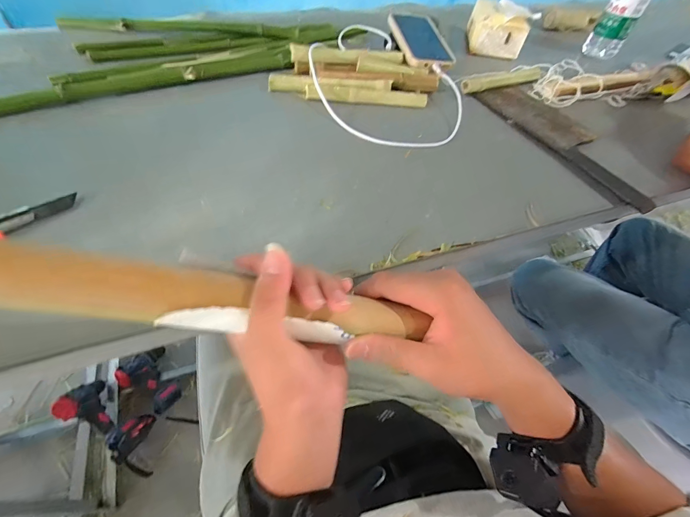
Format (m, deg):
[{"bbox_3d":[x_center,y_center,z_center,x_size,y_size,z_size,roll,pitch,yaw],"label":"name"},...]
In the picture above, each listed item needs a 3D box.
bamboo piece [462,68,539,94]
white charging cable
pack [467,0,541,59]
[{"bbox_3d":[0.268,-0.299,0.547,0.186,0.025,0.025,-23,59,-20],"label":"bamboo piece"},{"bbox_3d":[0.056,-0.293,0.518,0.222,0.041,0.332,-6,54,-9],"label":"white charging cable"},{"bbox_3d":[0.298,-0.454,0.646,0.108,0.074,0.117,13,54,5],"label":"pack"}]

